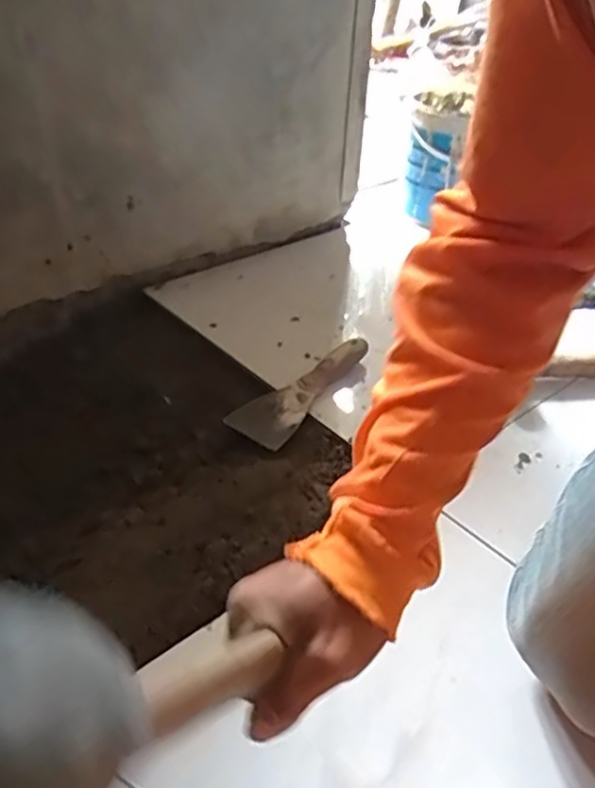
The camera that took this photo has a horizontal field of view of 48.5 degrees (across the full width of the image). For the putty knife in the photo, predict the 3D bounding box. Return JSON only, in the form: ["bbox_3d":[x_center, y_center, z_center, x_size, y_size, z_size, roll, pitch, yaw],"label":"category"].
[{"bbox_3d":[0.003,-0.013,0.735,0.069,0.030,0.188,23,41,25],"label":"putty knife"}]

